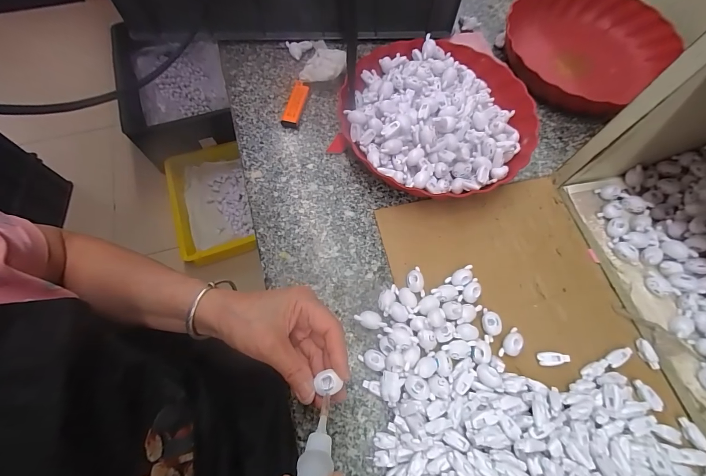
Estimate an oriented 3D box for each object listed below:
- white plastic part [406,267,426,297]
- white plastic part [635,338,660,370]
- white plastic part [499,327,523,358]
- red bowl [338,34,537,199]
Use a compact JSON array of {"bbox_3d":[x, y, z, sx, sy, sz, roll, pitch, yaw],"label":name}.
[{"bbox_3d":[0.068,0.049,0.367,0.018,0.018,0.032,-2,67,-3],"label":"white plastic part"},{"bbox_3d":[0.300,0.118,0.340,0.011,0.007,0.030,-13,68,-7],"label":"white plastic part"},{"bbox_3d":[0.162,0.108,0.343,0.016,0.017,0.032,26,68,9],"label":"white plastic part"},{"bbox_3d":[0.105,-0.156,0.430,0.231,0.070,0.231,1,66,-1],"label":"red bowl"}]

